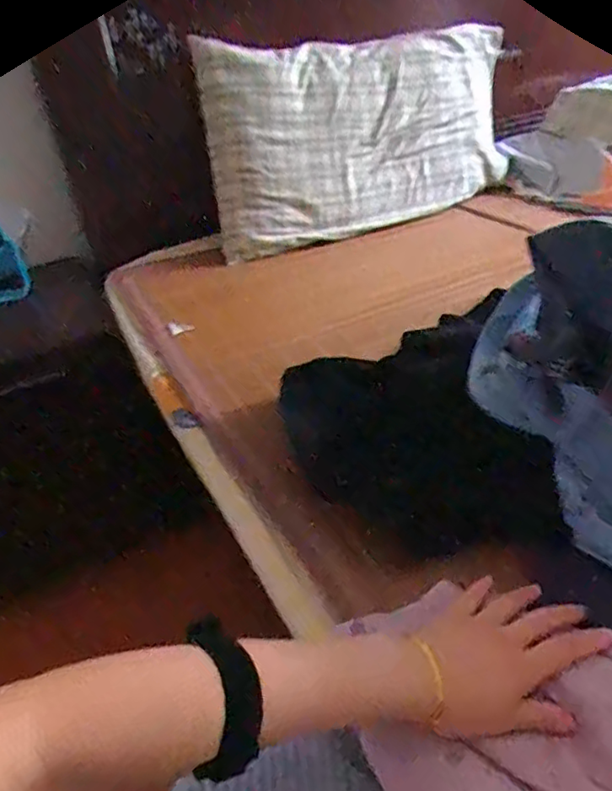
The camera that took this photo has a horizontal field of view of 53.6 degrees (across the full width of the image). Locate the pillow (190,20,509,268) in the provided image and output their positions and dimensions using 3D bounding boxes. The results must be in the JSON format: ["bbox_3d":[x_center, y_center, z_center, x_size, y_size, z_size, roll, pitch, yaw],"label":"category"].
[{"bbox_3d":[0.132,-0.542,1.280,0.716,0.349,0.186,-20,36,-19],"label":"pillow"}]

